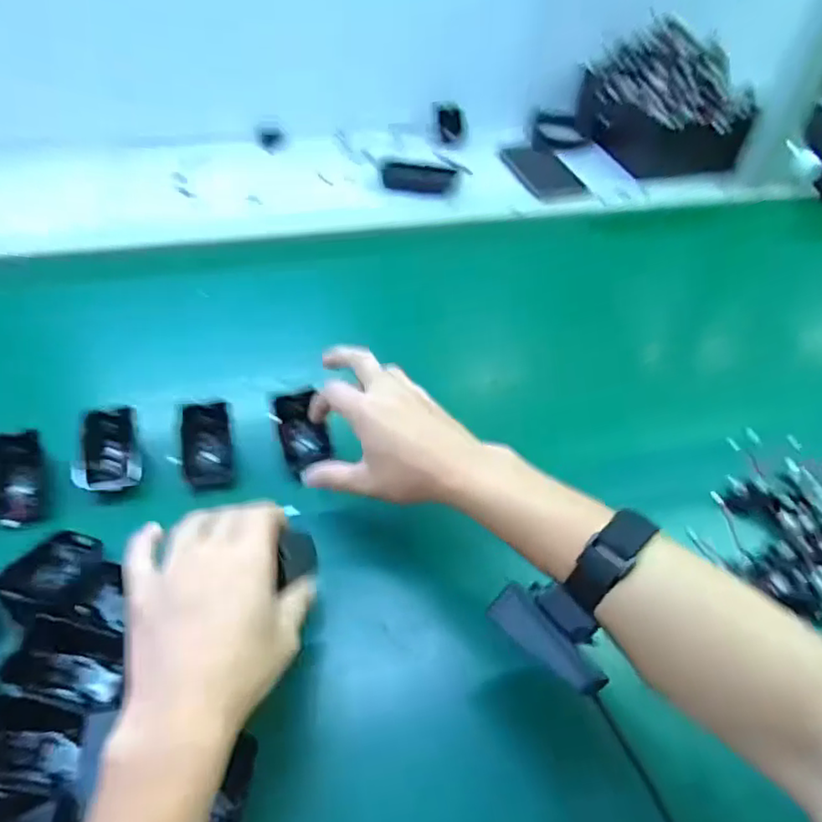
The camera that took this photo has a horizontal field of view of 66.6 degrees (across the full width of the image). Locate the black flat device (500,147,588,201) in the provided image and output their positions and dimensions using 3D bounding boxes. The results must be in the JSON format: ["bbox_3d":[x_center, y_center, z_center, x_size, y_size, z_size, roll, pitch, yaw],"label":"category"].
[{"bbox_3d":[0.195,-0.351,0.924,0.080,0.013,0.146,-10,49,-13],"label":"black flat device"}]

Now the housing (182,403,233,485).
[{"bbox_3d":[-0.169,0.028,0.519,0.038,0.010,0.067,-4,76,-15],"label":"housing"}]

